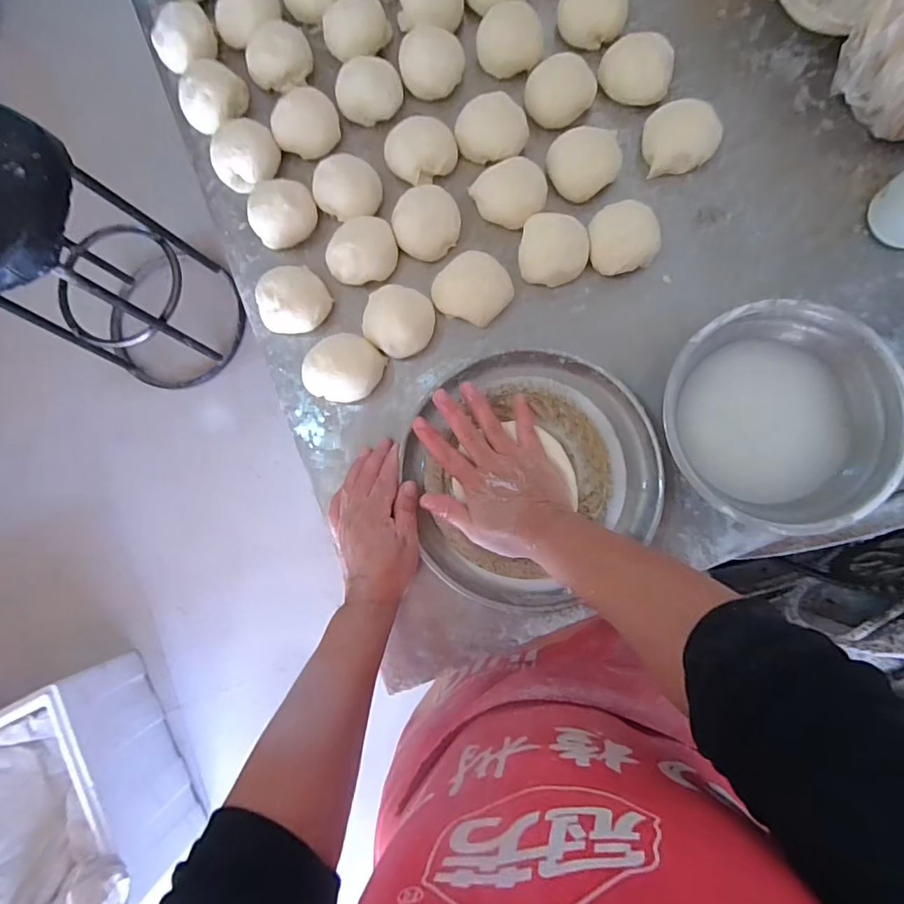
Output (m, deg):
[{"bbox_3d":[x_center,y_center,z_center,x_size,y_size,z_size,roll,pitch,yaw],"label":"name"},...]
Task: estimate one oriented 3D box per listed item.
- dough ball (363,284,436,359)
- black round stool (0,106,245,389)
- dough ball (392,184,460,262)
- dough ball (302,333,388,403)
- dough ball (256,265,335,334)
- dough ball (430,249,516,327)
[{"bbox_3d":[-0.053,-0.129,0.495,0.065,0.047,0.065,0,84,4],"label":"dough ball"},{"bbox_3d":[-0.781,-0.382,1.102,0.357,0.653,0.340,22,86,6],"label":"black round stool"},{"bbox_3d":[-0.026,-0.228,0.504,0.065,0.034,0.066,0,84,4],"label":"dough ball"},{"bbox_3d":[-0.107,-0.081,0.493,0.072,0.046,0.065,17,86,6],"label":"dough ball"},{"bbox_3d":[-0.159,-0.150,0.497,0.061,0.034,0.065,0,84,4],"label":"dough ball"},{"bbox_3d":[0.020,-0.157,0.489,0.066,0.029,0.063,0,84,4],"label":"dough ball"}]

